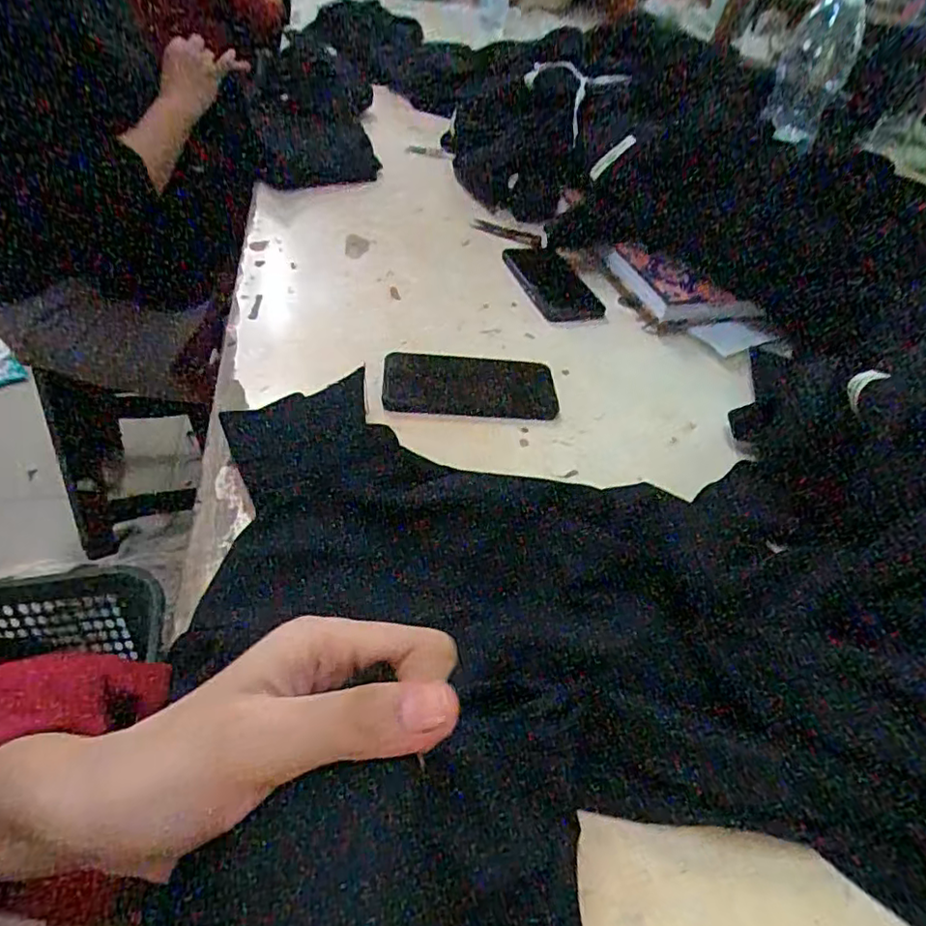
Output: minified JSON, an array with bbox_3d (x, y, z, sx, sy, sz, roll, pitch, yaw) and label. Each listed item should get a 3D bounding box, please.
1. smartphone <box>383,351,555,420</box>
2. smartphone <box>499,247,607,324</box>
[{"bbox_3d":[0.008,-0.075,0.586,0.167,0.012,0.078,3,56,-11],"label":"smartphone"},{"bbox_3d":[0.112,-0.225,0.758,0.084,0.004,0.151,-17,59,-20],"label":"smartphone"}]

